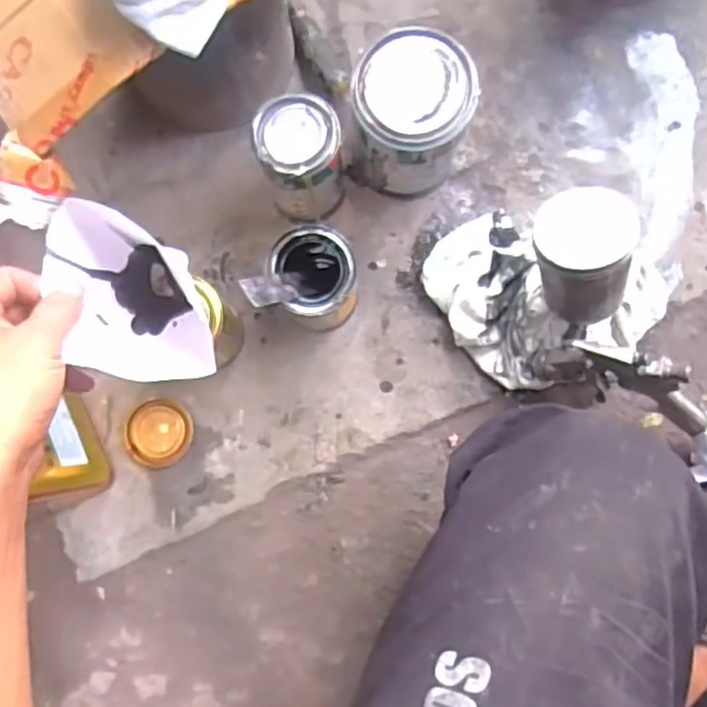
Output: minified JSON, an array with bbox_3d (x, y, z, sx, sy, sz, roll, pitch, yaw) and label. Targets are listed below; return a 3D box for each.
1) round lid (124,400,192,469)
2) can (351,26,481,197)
[{"bbox_3d":[-0.192,0.079,0.659,0.063,0.015,0.065,0,87,0],"label":"round lid"},{"bbox_3d":[0.053,-0.212,0.622,0.105,0.141,0.117,-7,86,-1],"label":"can"}]

